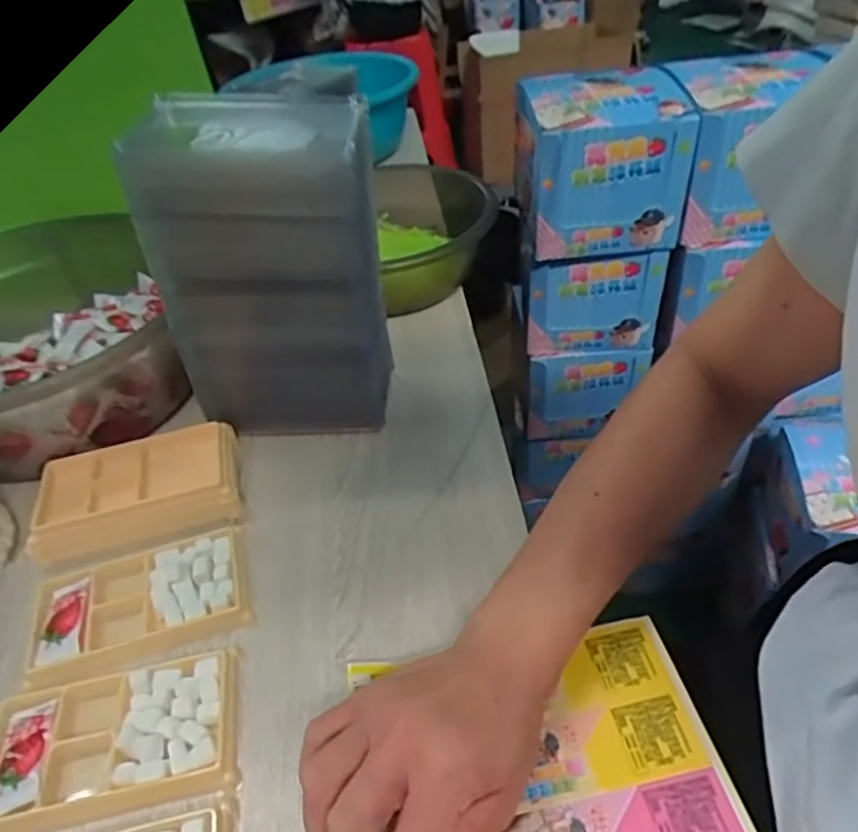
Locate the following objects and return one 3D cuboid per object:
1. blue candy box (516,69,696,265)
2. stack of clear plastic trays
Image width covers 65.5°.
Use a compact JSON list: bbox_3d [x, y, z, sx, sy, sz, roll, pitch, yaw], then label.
[{"bbox_3d":[0.170,-0.267,0.685,0.156,0.135,0.171,-6,42,3],"label":"blue candy box"},{"bbox_3d":[-0.108,-0.094,0.477,0.144,0.225,0.093,0,40,1],"label":"stack of clear plastic trays"}]

